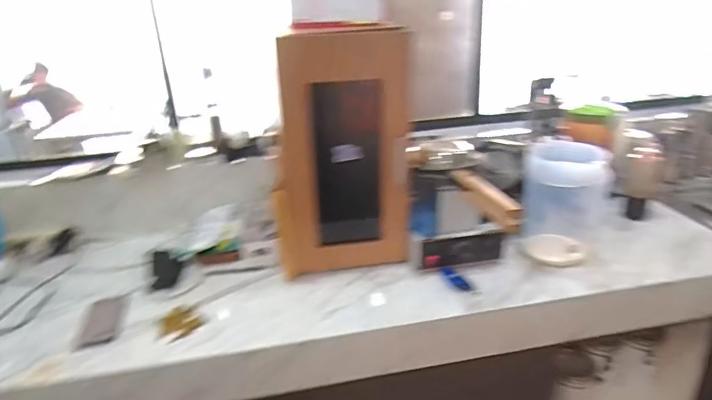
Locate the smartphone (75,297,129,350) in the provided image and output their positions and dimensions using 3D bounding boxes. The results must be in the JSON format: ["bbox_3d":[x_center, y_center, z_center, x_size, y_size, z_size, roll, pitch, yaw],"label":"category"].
[{"bbox_3d":[-0.540,0.258,1.027,0.082,0.016,0.169,-8,24,-11],"label":"smartphone"}]

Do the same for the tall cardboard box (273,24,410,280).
[{"bbox_3d":[-0.030,-0.077,1.055,0.314,0.542,0.099,-5,24,-5],"label":"tall cardboard box"}]

